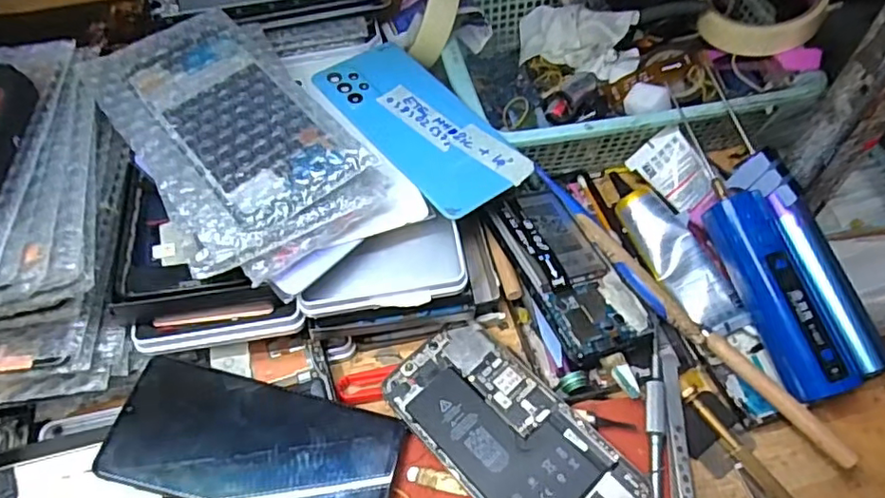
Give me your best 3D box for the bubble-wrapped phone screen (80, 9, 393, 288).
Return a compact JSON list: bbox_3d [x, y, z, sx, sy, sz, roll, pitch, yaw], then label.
[{"bbox_3d":[-0.119,-0.074,0.344,0.116,0.027,0.177,-32,61,-19],"label":"bubble-wrapped phone screen"}]

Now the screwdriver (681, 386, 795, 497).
[{"bbox_3d":[0.187,0.130,0.354,0.015,0.009,0.113,-31,61,-18],"label":"screwdriver"}]

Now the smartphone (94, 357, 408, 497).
[{"bbox_3d":[-0.101,0.112,0.332,0.156,0.007,0.069,16,54,-3],"label":"smartphone"}]

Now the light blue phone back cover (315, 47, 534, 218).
[{"bbox_3d":[-0.013,-0.086,0.399,0.074,0.006,0.155,-33,66,-23],"label":"light blue phone back cover"}]

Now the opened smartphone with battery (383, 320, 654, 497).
[{"bbox_3d":[0.039,0.110,0.348,0.074,0.004,0.153,-40,62,-18],"label":"opened smartphone with battery"}]

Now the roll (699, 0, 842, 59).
[{"bbox_3d":[0.259,-0.196,0.477,0.092,0.028,0.092,-9,63,17],"label":"roll"}]

